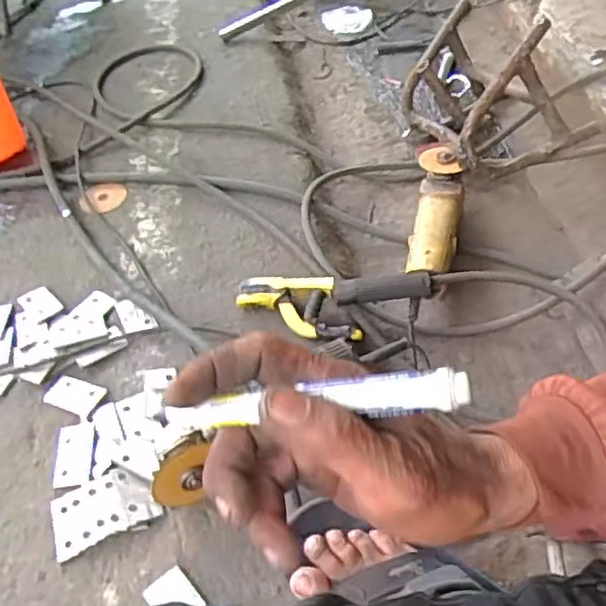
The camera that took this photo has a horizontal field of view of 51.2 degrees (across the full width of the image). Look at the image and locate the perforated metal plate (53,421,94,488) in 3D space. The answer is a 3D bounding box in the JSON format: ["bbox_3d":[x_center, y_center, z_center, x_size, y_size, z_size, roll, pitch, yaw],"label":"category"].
[{"bbox_3d":[-0.255,0.167,0.703,0.042,0.004,0.075,-14,50,2],"label":"perforated metal plate"}]

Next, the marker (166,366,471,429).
[{"bbox_3d":[0.003,0.039,0.250,0.122,0.010,0.014,-9,47,16],"label":"marker"}]

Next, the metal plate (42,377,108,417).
[{"bbox_3d":[-0.275,0.111,0.759,0.068,0.004,0.041,16,58,20],"label":"metal plate"}]

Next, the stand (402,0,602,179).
[{"bbox_3d":[0.295,-0.340,1.014,0.211,0.251,0.302,-17,49,-6],"label":"stand"}]

